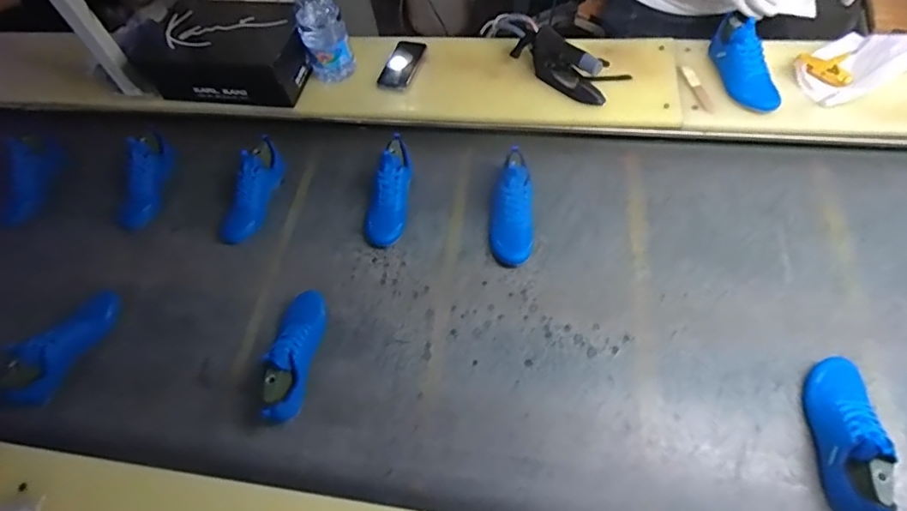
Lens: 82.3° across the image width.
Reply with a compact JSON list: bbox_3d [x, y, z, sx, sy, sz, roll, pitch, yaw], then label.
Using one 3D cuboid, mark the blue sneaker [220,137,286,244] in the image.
[{"bbox_3d":[-0.421,-0.141,1.069,0.082,0.093,0.230,7,59,10],"label":"blue sneaker"}]

